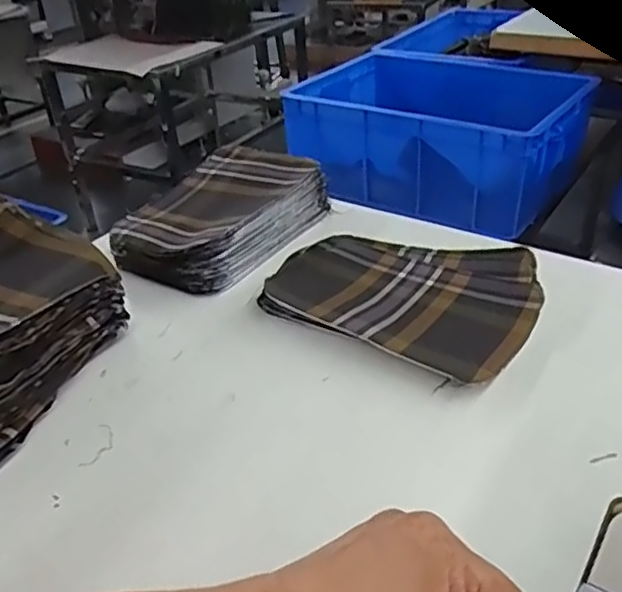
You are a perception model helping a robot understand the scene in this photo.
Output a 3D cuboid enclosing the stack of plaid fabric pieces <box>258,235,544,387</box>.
[{"bbox_3d":[0.072,-0.006,0.530,0.210,0.020,0.151,16,39,28],"label":"stack of plaid fabric pieces"}]

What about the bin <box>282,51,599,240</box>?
[{"bbox_3d":[0.263,-0.339,1.333,0.522,0.184,0.405,18,40,30],"label":"bin"}]

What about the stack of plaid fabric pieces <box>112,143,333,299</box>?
[{"bbox_3d":[-0.085,-0.085,0.644,0.139,0.045,0.214,17,39,29],"label":"stack of plaid fabric pieces"}]

